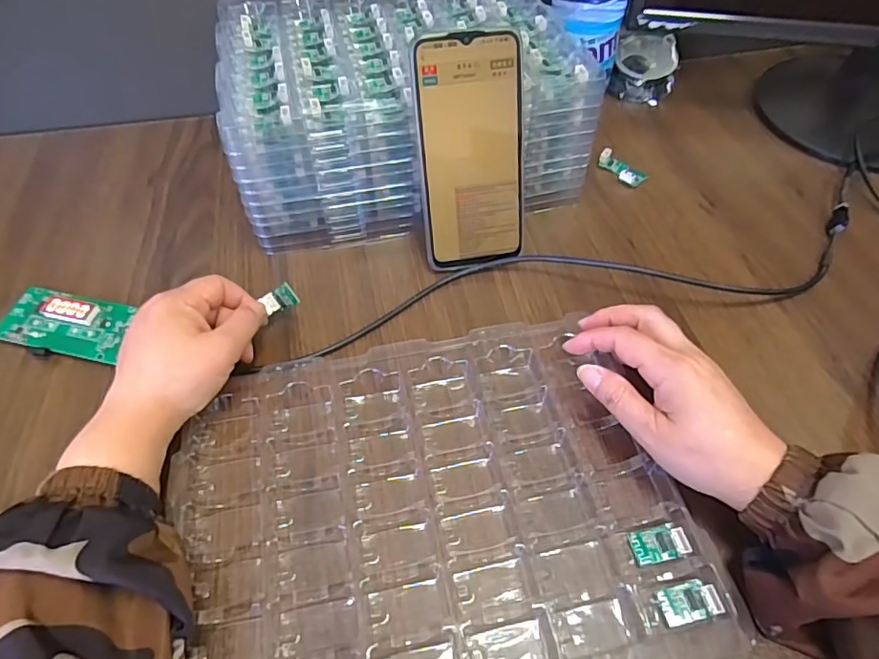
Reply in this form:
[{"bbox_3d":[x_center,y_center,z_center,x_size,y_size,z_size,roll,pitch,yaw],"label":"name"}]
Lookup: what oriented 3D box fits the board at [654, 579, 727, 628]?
[{"bbox_3d":[0.127,0.139,0.272,0.028,0.004,0.018,-23,48,7],"label":"board"}]

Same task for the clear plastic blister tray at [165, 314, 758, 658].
[{"bbox_3d":[-0.005,0.094,0.303,0.261,0.023,0.215,-11,54,-9],"label":"clear plastic blister tray"}]

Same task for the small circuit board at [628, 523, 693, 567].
[{"bbox_3d":[0.119,0.116,0.290,0.029,0.004,0.018,-19,55,11],"label":"small circuit board"}]

